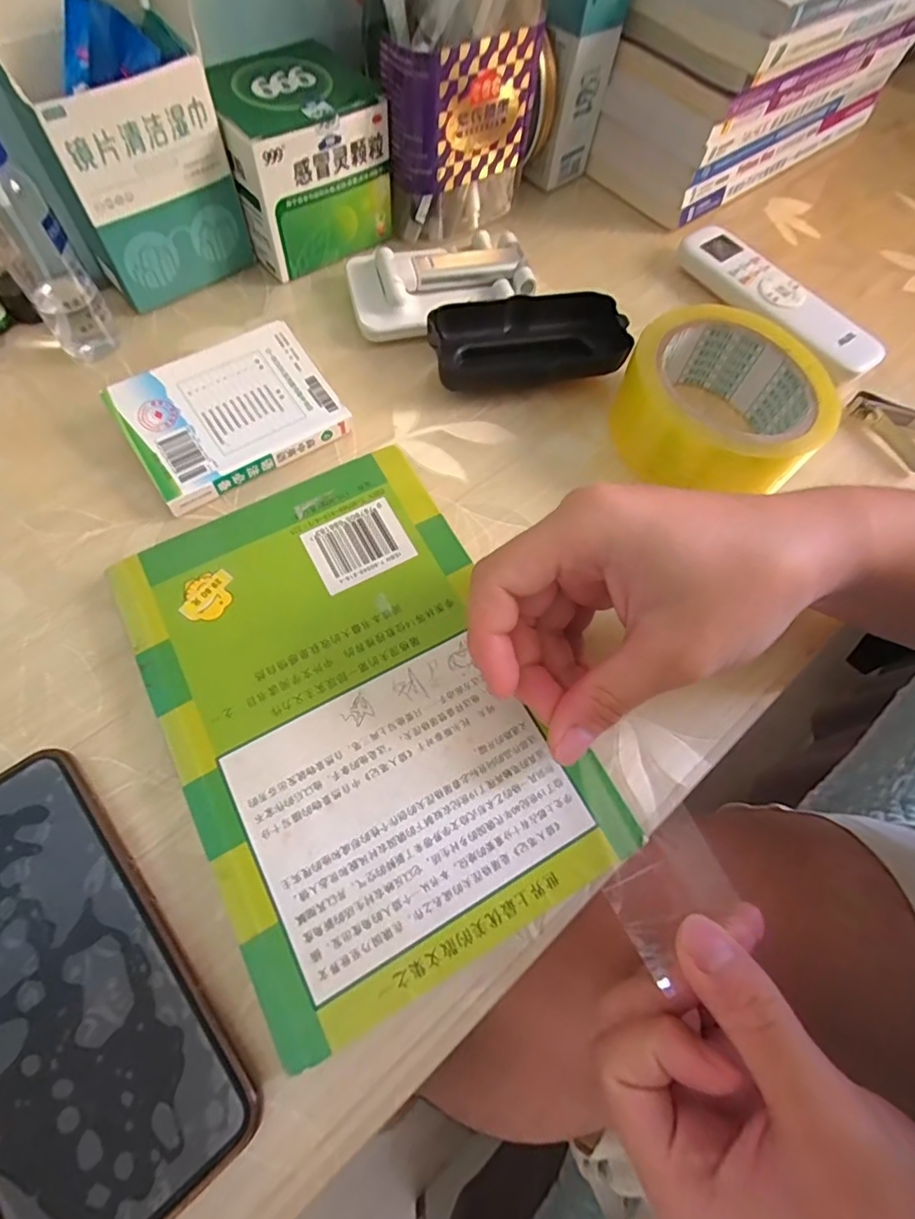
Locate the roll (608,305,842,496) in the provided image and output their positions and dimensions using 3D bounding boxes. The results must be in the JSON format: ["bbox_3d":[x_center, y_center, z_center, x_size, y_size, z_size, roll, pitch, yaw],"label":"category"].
[{"bbox_3d":[0.140,-0.107,0.292,0.098,0.048,0.097,2,66,-4],"label":"roll"}]

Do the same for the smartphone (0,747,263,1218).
[{"bbox_3d":[-0.135,0.128,0.182,0.073,0.013,0.150,-37,74,-18],"label":"smartphone"}]

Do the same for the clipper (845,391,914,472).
[{"bbox_3d":[0.259,-0.110,0.321,0.054,0.016,0.036,41,69,13],"label":"clipper"}]

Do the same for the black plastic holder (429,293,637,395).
[{"bbox_3d":[0.040,-0.151,0.314,0.107,0.027,0.049,-6,67,-7],"label":"black plastic holder"}]

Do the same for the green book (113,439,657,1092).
[{"bbox_3d":[-0.043,0.036,0.221,0.142,0.007,0.205,-27,69,-13],"label":"green book"}]

